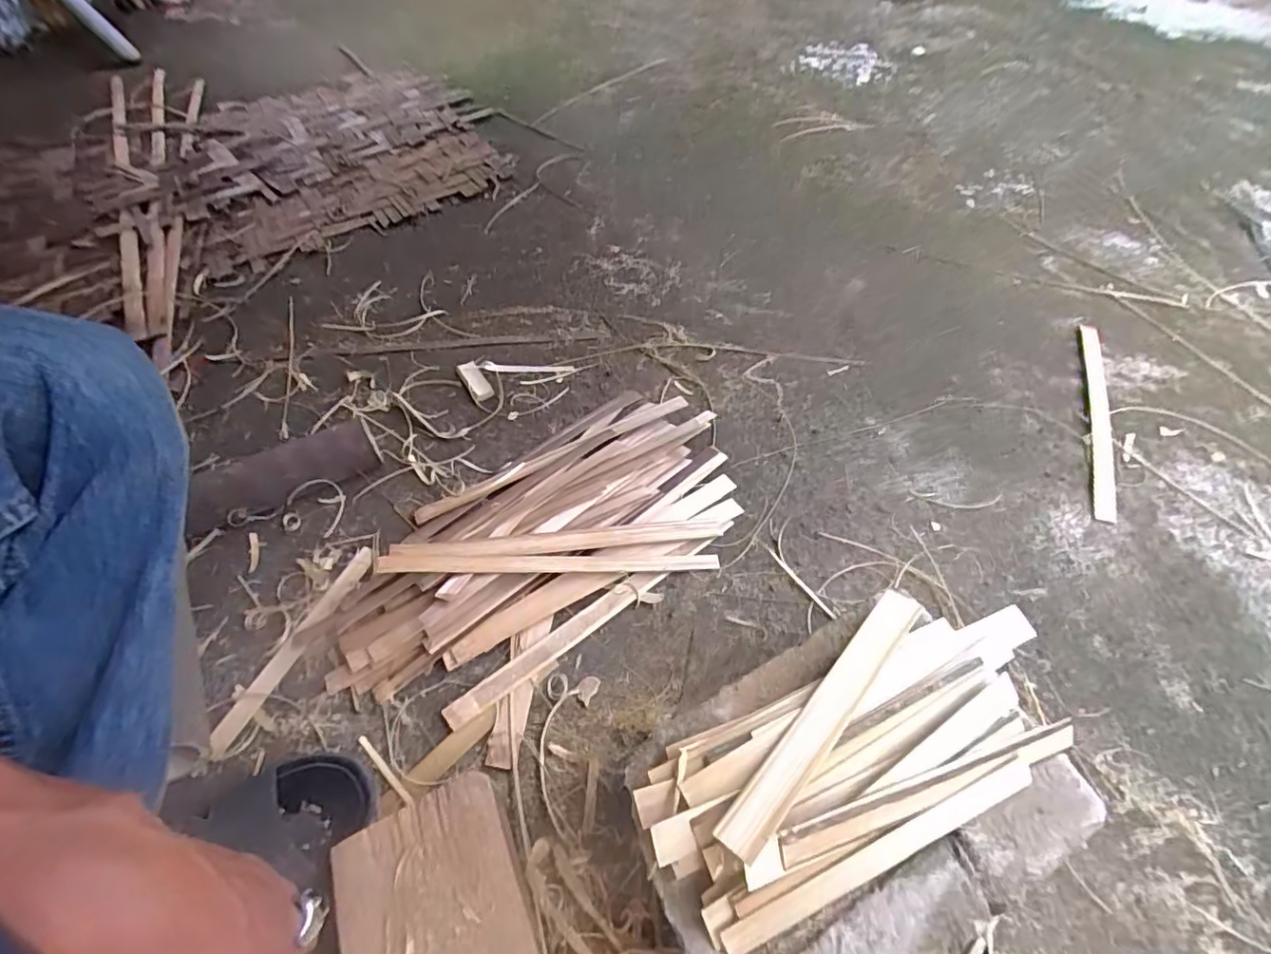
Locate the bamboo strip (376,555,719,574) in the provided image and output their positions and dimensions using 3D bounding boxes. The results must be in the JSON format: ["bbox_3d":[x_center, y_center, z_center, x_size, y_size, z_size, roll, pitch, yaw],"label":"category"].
[{"bbox_3d":[-0.080,0.089,0.584,0.338,0.013,0.018,2,52,-13],"label":"bamboo strip"}]

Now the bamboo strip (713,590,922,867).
[{"bbox_3d":[0.132,0.157,0.390,0.029,0.005,0.226,24,50,38],"label":"bamboo strip"}]

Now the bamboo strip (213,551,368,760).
[{"bbox_3d":[-0.340,0.165,0.572,0.027,0.007,0.221,17,56,15],"label":"bamboo strip"}]

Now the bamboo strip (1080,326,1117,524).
[{"bbox_3d":[0.579,-0.079,0.712,0.027,0.006,0.338,16,56,14],"label":"bamboo strip"}]

